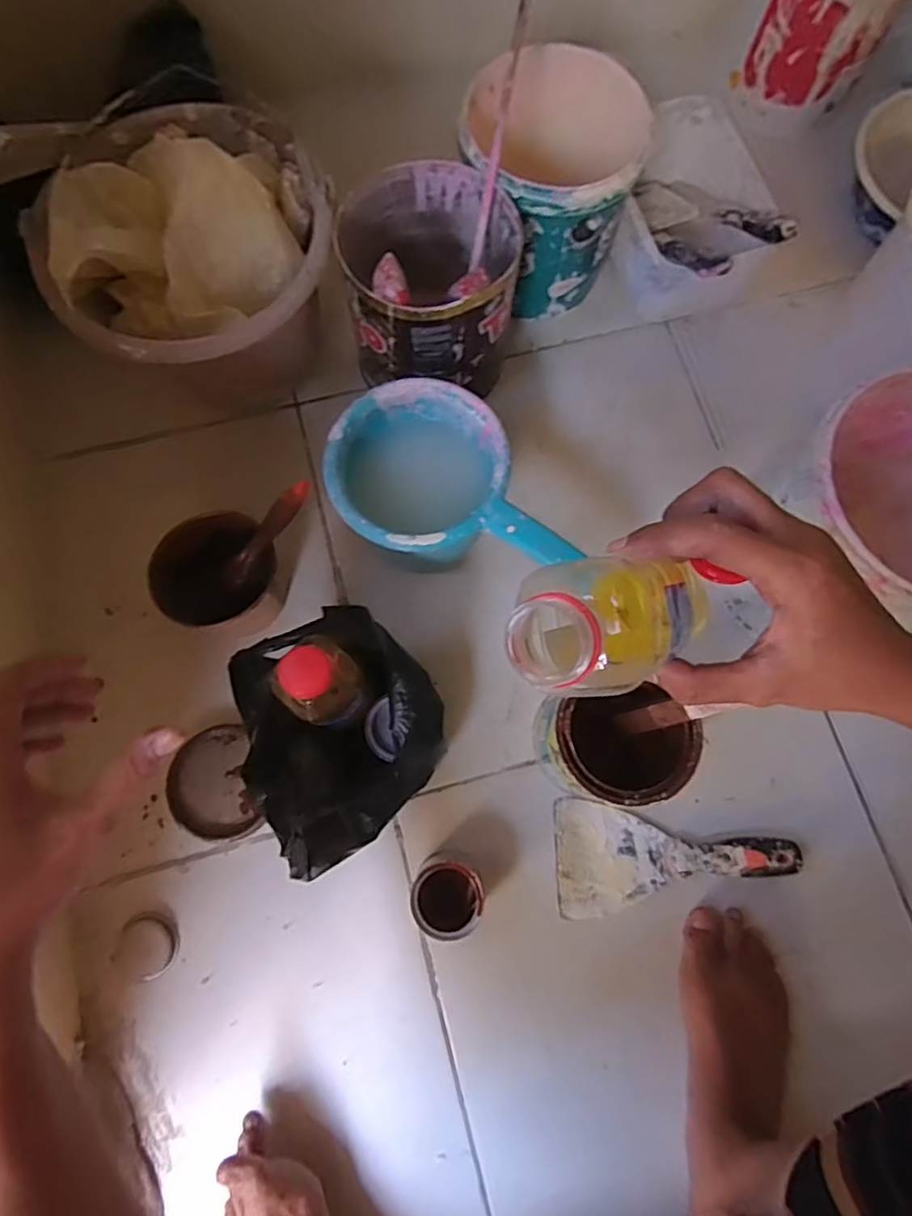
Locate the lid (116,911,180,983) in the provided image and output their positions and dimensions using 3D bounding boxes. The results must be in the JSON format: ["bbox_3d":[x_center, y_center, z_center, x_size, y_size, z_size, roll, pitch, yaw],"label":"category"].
[{"bbox_3d":[-0.251,0.276,0.505,0.047,0.006,0.050,0,76,-1],"label":"lid"}]

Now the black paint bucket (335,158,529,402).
[{"bbox_3d":[-0.023,-0.286,0.563,0.148,0.190,0.159,0,76,-1],"label":"black paint bucket"}]

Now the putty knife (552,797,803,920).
[{"bbox_3d":[0.182,0.208,0.521,0.192,0.028,0.091,-2,76,-1],"label":"putty knife"}]

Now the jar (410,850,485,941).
[{"bbox_3d":[-0.007,0.228,0.497,0.054,0.062,0.053,0,76,-1],"label":"jar"}]

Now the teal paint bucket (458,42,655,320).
[{"bbox_3d":[0.083,-0.388,0.596,0.152,0.170,0.152,0,76,-1],"label":"teal paint bucket"}]

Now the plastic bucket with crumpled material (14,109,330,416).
[{"bbox_3d":[-0.226,-0.302,0.563,0.221,0.214,0.225,0,76,-1],"label":"plastic bucket with crumpled material"}]

